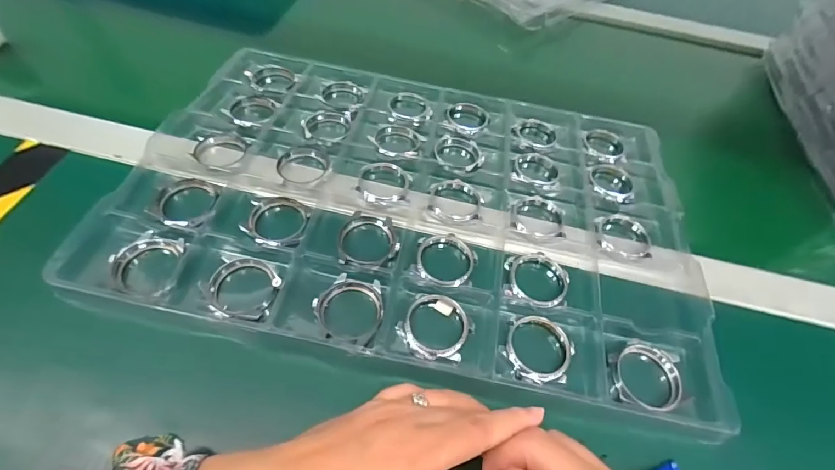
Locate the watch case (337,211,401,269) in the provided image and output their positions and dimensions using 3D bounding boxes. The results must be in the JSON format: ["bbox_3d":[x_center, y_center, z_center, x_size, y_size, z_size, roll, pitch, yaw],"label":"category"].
[{"bbox_3d":[-0.037,0.002,0.314,0.046,0.009,0.049,8,53,0],"label":"watch case"}]

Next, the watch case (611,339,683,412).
[{"bbox_3d":[0.155,0.096,0.278,0.042,0.009,0.045,13,53,5],"label":"watch case"}]

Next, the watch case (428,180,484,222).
[{"bbox_3d":[0.033,-0.029,0.348,0.045,0.015,0.034,12,53,4],"label":"watch case"}]

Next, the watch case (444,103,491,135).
[{"bbox_3d":[0.051,-0.117,0.423,0.046,0.017,0.039,10,53,2],"label":"watch case"}]

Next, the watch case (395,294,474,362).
[{"bbox_3d":[0.013,0.064,0.282,0.046,0.009,0.046,30,57,16],"label":"watch case"}]

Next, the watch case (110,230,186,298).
[{"bbox_3d":[-0.193,0.019,0.287,0.048,0.012,0.046,7,53,0],"label":"watch case"}]

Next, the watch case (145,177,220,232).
[{"bbox_3d":[-0.180,-0.024,0.322,0.050,0.009,0.048,11,53,3],"label":"watch case"}]

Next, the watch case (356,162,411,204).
[{"bbox_3d":[-0.028,-0.045,0.351,0.046,0.012,0.041,2,53,-4],"label":"watch case"}]

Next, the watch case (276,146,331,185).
[{"bbox_3d":[-0.098,-0.060,0.357,0.045,0.011,0.043,13,53,4],"label":"watch case"}]

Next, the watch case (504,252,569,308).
[{"bbox_3d":[0.090,0.034,0.311,0.050,0.007,0.046,-6,54,-10],"label":"watch case"}]

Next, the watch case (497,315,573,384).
[{"bbox_3d":[0.081,0.077,0.276,0.045,0.011,0.041,22,55,11],"label":"watch case"}]

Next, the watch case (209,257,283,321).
[{"bbox_3d":[-0.121,0.037,0.283,0.048,0.010,0.043,12,53,3],"label":"watch case"}]

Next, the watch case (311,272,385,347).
[{"bbox_3d":[-0.047,0.051,0.285,0.047,0.011,0.046,11,53,3],"label":"watch case"}]

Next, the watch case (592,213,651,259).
[{"bbox_3d":[0.172,-0.002,0.345,0.045,0.012,0.035,9,53,2],"label":"watch case"}]

